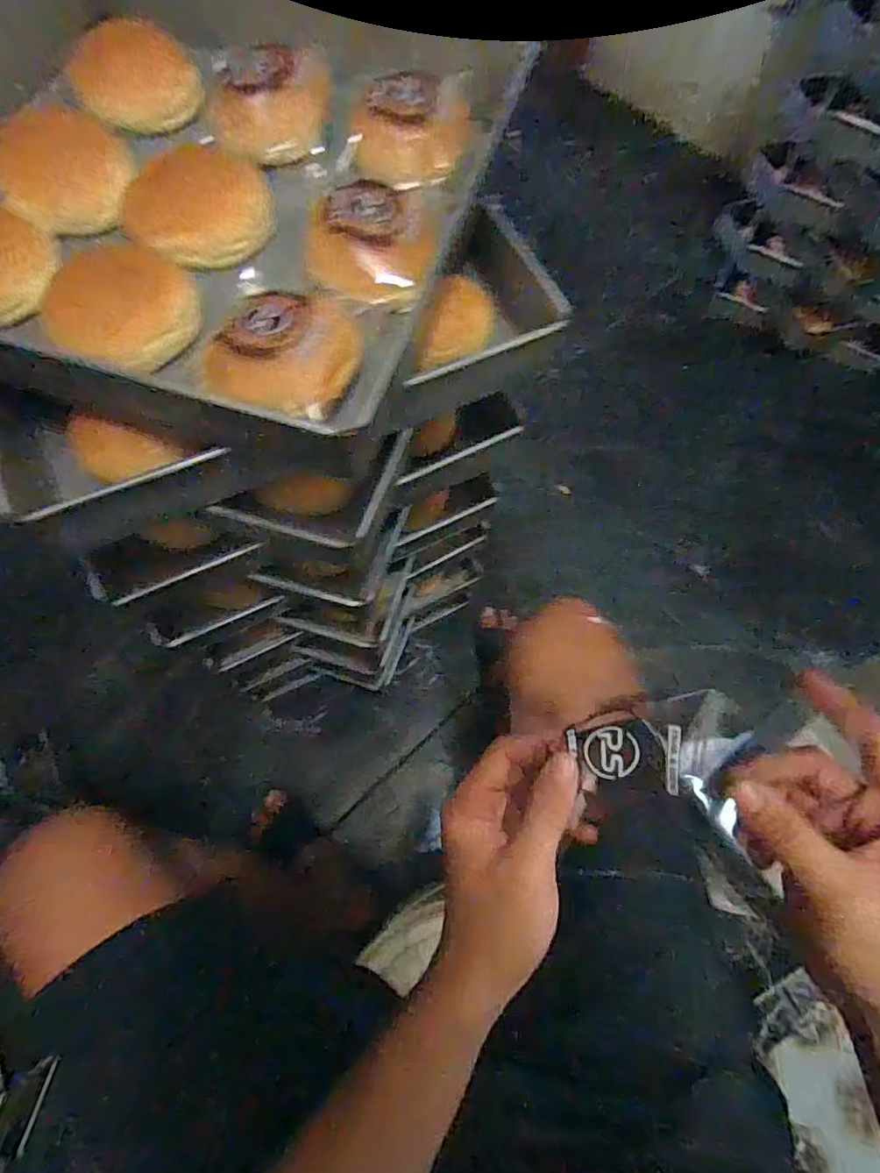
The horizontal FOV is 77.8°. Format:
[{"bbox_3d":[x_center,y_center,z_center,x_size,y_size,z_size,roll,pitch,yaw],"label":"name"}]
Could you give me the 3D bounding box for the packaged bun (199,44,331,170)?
[{"bbox_3d":[-0.137,-0.382,0.432,0.086,0.034,0.097,4,69,0],"label":"packaged bun"}]

